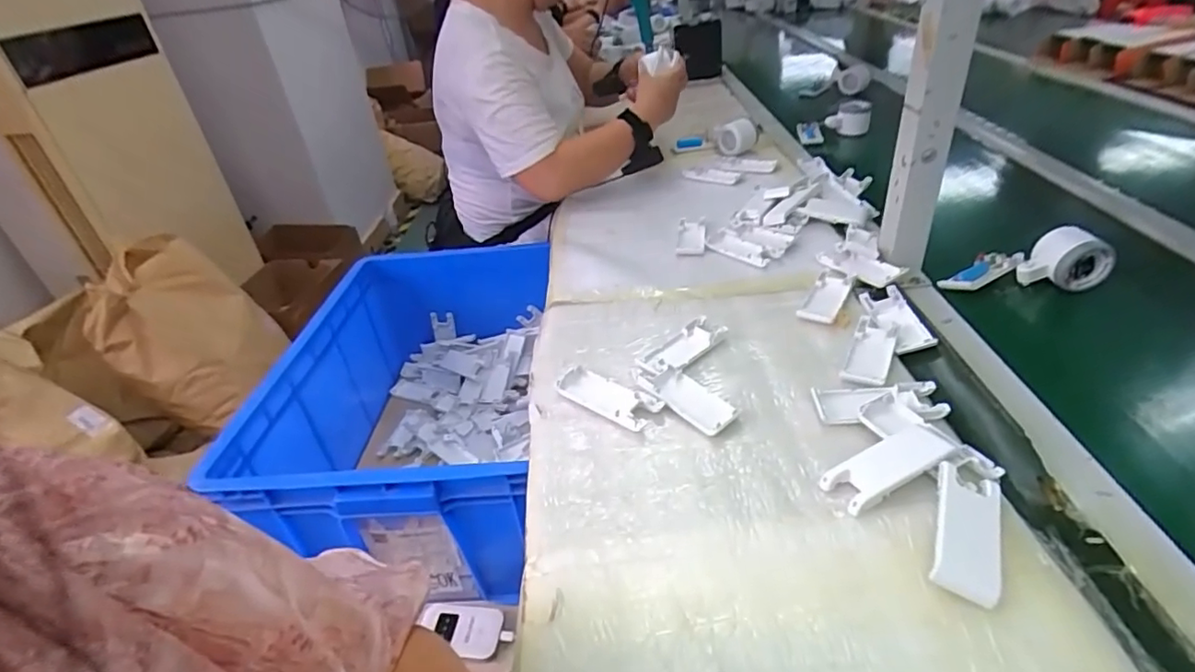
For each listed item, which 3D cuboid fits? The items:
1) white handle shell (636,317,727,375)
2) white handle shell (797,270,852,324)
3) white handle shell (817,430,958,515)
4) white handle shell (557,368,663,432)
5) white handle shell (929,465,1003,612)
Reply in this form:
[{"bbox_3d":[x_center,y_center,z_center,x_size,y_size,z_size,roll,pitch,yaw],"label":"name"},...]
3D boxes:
[{"bbox_3d":[0.090,0.013,0.613,0.105,0.018,0.046,-33,43,-33],"label":"white handle shell"},{"bbox_3d":[0.264,-0.045,0.667,0.037,0.009,0.101,17,41,30],"label":"white handle shell"},{"bbox_3d":[0.224,0.100,0.449,0.099,0.016,0.040,-18,37,-16],"label":"white handle shell"},{"bbox_3d":[0.010,0.058,0.560,0.097,0.013,0.044,21,43,33],"label":"white handle shell"},{"bbox_3d":[0.254,0.136,0.400,0.038,0.013,0.101,13,39,25],"label":"white handle shell"}]

